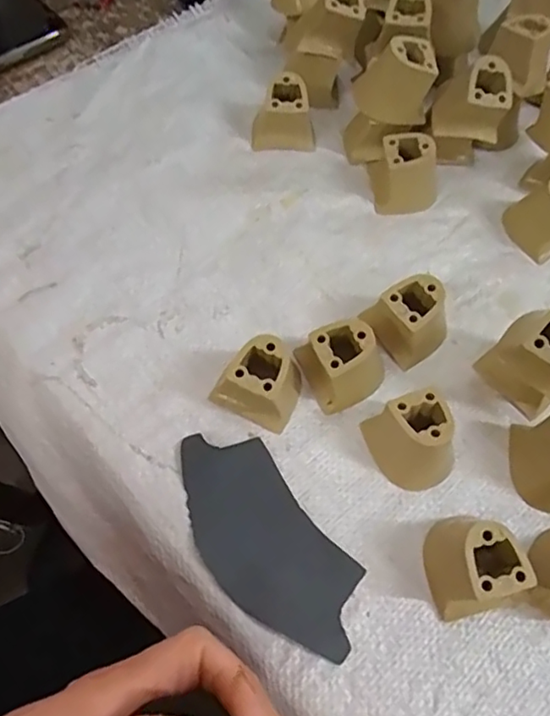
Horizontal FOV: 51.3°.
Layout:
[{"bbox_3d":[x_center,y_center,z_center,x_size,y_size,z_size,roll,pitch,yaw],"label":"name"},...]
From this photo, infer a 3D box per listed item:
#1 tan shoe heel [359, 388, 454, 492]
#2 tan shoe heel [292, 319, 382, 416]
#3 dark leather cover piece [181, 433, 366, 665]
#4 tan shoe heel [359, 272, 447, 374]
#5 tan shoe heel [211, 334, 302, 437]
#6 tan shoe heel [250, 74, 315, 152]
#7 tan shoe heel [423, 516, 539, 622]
[{"bbox_3d":[0.071,0.043,0.293,0.036,0.036,0.042,-19,66,-11],"label":"tan shoe heel"},{"bbox_3d":[0.038,0.000,0.312,0.041,0.037,0.041,-23,67,-13],"label":"tan shoe heel"},{"bbox_3d":[-0.006,0.089,0.283,0.056,0.004,0.120,-35,70,-18],"label":"dark leather cover piece"},{"bbox_3d":[0.078,-0.025,0.327,0.043,0.037,0.044,-32,69,-17],"label":"tan shoe heel"},{"bbox_3d":[-0.008,0.010,0.303,0.042,0.037,0.037,24,65,9],"label":"tan shoe heel"},{"bbox_3d":[0.006,-0.166,0.389,0.042,0.036,0.029,-1,64,-3],"label":"tan shoe heel"},{"bbox_3d":[0.093,0.094,0.267,0.040,0.037,0.044,-13,65,-9],"label":"tan shoe heel"}]

